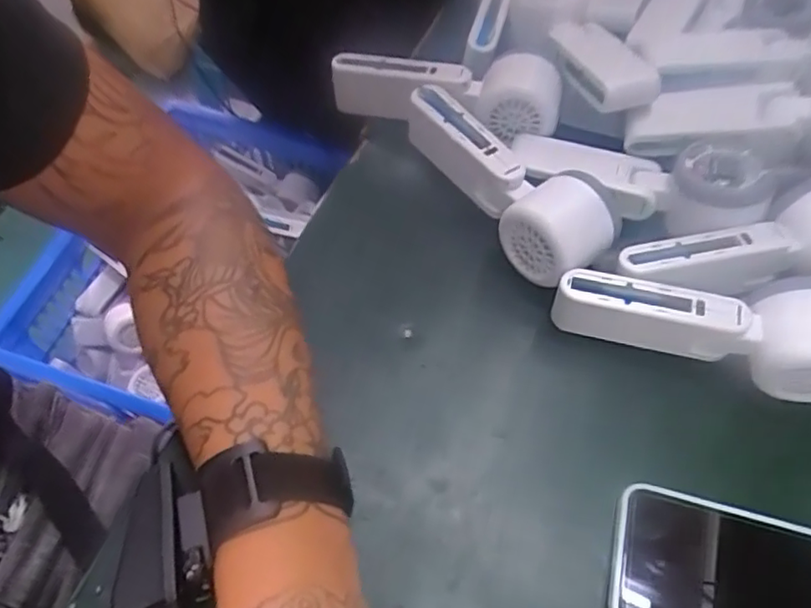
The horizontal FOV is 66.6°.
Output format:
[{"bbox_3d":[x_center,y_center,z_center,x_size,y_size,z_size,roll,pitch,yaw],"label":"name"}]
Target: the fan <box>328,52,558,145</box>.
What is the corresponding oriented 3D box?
[{"bbox_3d":[0.025,-0.150,0.441,0.165,0.051,0.041,13,57,5],"label":"fan"}]

